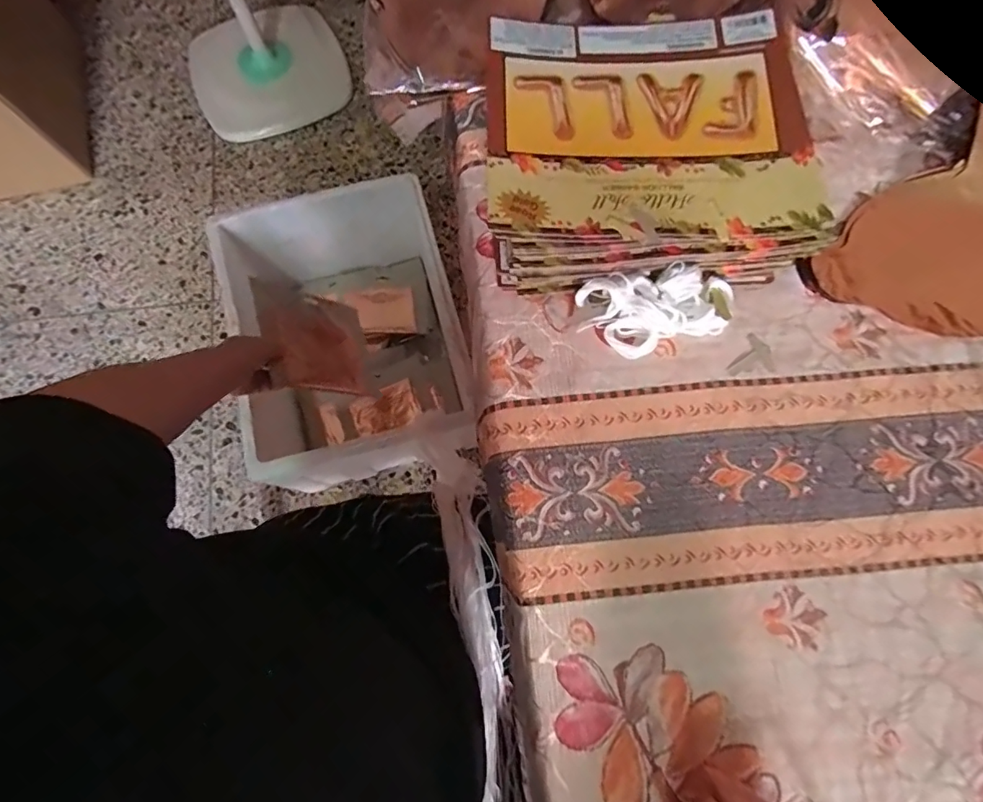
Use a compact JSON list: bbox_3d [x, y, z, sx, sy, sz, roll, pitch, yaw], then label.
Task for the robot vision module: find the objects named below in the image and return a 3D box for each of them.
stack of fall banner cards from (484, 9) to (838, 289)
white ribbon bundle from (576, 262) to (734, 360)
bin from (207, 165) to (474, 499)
[{"bbox_3d":[0.099,-0.165,0.332,0.198,0.063,0.167,-3,76,-1],"label":"stack of fall banner cards"},{"bbox_3d":[0.115,-0.061,0.325,0.107,0.036,0.048,-9,76,-2],"label":"white ribbon bundle"},{"bbox_3d":[-0.248,-0.097,0.927,0.362,0.316,0.491,-16,77,-5],"label":"bin"}]

